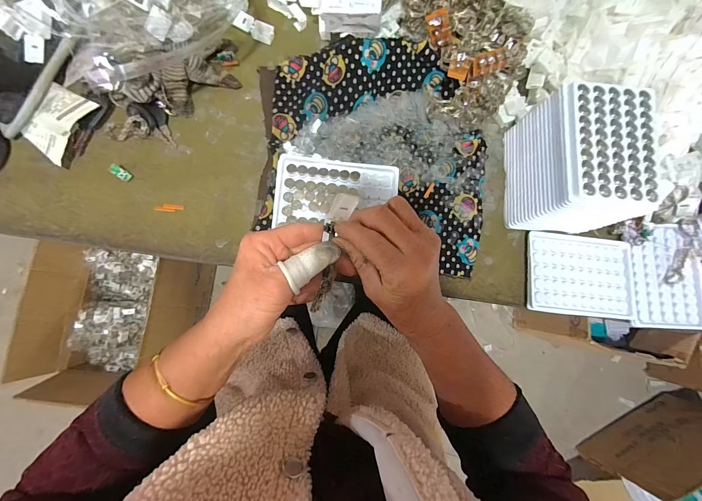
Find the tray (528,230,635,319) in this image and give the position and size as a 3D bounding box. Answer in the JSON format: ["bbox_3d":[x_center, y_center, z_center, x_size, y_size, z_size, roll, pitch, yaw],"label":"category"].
[{"bbox_3d":[0.279,0.030,0.375,0.133,0.010,0.095,6,82,-4],"label":"tray"}]

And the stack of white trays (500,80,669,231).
[{"bbox_3d":[0.253,-0.093,0.346,0.107,0.092,0.135,5,82,-4],"label":"stack of white trays"}]

